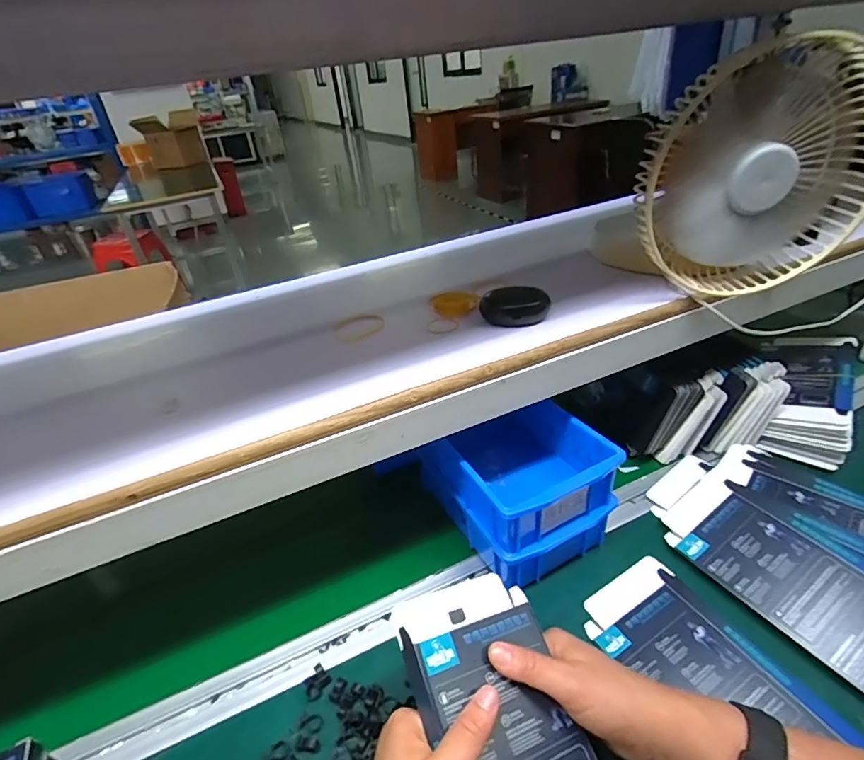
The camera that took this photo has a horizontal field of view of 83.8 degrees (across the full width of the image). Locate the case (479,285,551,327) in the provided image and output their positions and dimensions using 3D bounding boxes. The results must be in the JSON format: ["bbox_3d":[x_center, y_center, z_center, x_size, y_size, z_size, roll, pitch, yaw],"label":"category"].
[{"bbox_3d":[0.079,-0.070,0.459,0.063,0.020,0.047,-1,34,9],"label":"case"}]

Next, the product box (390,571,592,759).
[{"bbox_3d":[0.053,0.246,0.310,0.099,0.022,0.220,-7,54,-26],"label":"product box"}]

